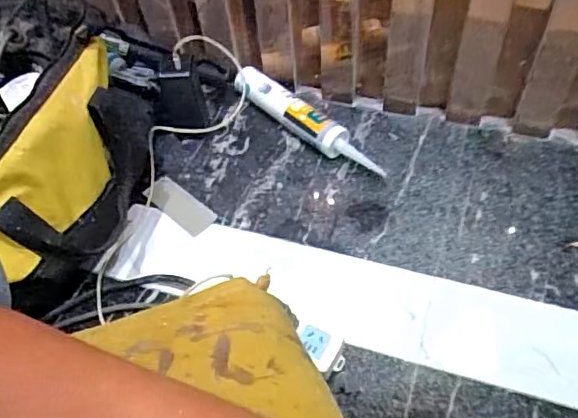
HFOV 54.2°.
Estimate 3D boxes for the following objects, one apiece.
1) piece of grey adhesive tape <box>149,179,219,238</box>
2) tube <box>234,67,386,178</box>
[{"bbox_3d":[-0.158,-0.006,0.822,0.113,0.010,0.045,33,62,25],"label":"piece of grey adhesive tape"},{"bbox_3d":[0.026,-0.134,0.879,0.046,0.043,0.293,-40,60,-23],"label":"tube"}]

